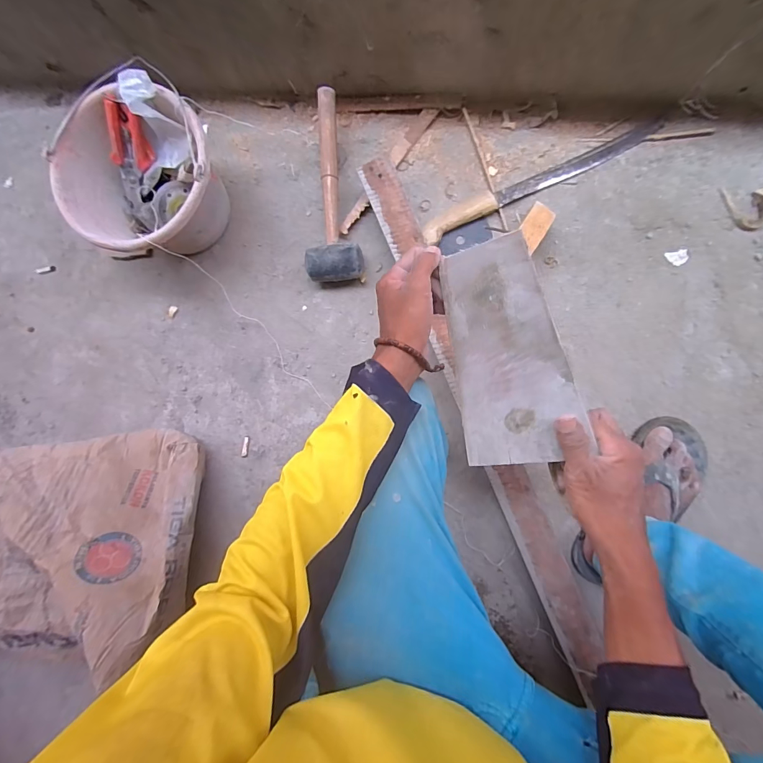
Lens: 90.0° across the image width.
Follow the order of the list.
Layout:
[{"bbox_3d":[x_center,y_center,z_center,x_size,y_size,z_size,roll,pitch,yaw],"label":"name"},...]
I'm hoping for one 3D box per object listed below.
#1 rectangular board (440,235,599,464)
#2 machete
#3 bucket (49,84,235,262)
[{"bbox_3d":[0.119,-0.024,0.362,0.108,0.004,0.209,-11,96,28],"label":"rectangular board"},{"bbox_3d":[0.257,-0.330,0.621,0.409,0.032,0.038,-26,86,7],"label":"machete"},{"bbox_3d":[-0.361,-0.310,0.628,0.227,0.158,0.229,0,89,8],"label":"bucket"}]

